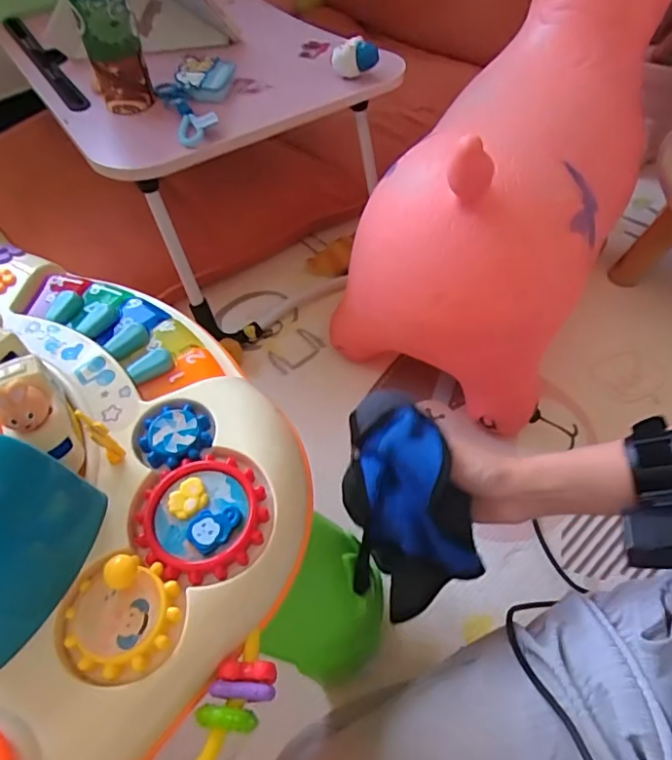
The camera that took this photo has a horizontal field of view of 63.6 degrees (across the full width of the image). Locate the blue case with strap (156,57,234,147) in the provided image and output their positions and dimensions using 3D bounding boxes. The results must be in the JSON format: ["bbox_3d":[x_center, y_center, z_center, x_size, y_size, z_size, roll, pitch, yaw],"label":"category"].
[{"bbox_3d":[-0.163,-0.310,0.598,0.086,0.023,0.154,3,55,1],"label":"blue case with strap"}]

